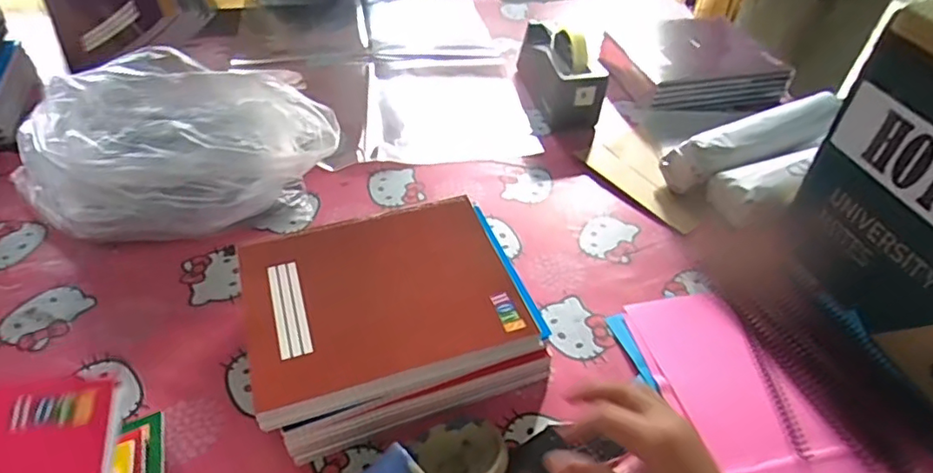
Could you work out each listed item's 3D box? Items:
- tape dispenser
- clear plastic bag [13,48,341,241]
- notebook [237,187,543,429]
[{"bbox_3d":[0.142,-0.268,0.921,0.079,0.113,0.219,-10,45,-14],"label":"tape dispenser"},{"bbox_3d":[-0.345,-0.096,0.687,0.362,0.154,0.175,1,44,-3],"label":"clear plastic bag"},{"bbox_3d":[-0.079,0.054,0.548,0.247,0.025,0.194,-12,46,-16],"label":"notebook"}]

